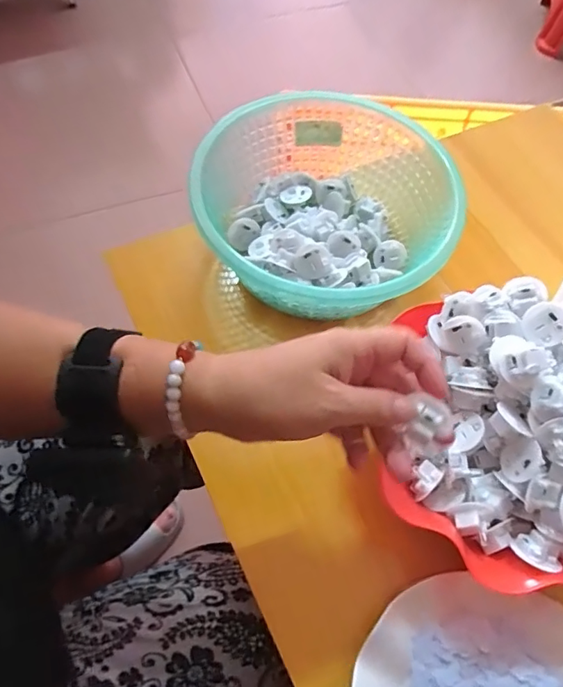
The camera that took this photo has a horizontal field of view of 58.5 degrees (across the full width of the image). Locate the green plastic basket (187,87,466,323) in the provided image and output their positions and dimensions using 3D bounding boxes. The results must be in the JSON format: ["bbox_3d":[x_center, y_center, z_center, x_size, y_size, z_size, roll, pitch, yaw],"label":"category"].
[{"bbox_3d":[0.039,-0.123,0.480,0.231,0.087,0.235,-1,62,-4],"label":"green plastic basket"}]

